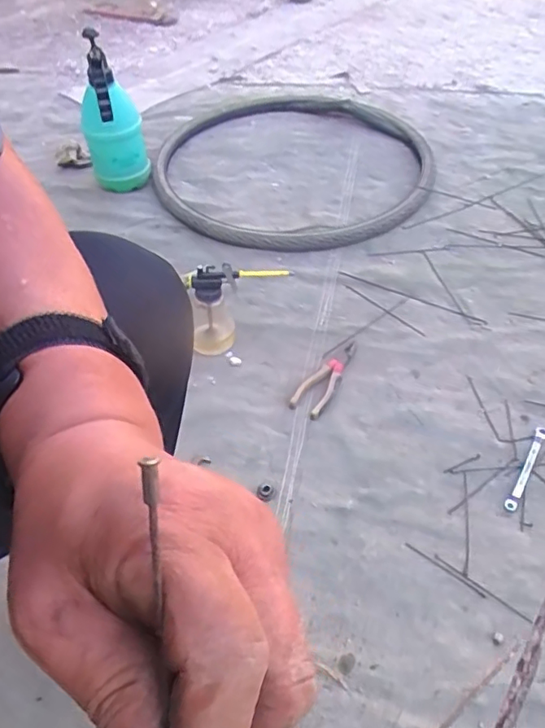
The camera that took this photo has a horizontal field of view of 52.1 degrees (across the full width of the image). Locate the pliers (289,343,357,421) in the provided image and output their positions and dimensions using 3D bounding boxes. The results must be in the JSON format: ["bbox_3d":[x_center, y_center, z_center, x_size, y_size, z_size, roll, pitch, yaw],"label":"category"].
[{"bbox_3d":[0.084,0.016,0.875,0.052,0.006,0.172,20,53,20],"label":"pliers"}]

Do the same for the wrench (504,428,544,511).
[{"bbox_3d":[0.348,0.138,0.760,0.016,0.009,0.135,26,55,24],"label":"wrench"}]

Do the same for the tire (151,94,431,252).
[{"bbox_3d":[0.044,-0.501,1.331,0.660,0.046,0.727,8,50,11],"label":"tire"}]

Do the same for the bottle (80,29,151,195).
[{"bbox_3d":[-0.340,-0.500,1.178,0.119,0.305,0.137,-16,50,-10],"label":"bottle"}]

